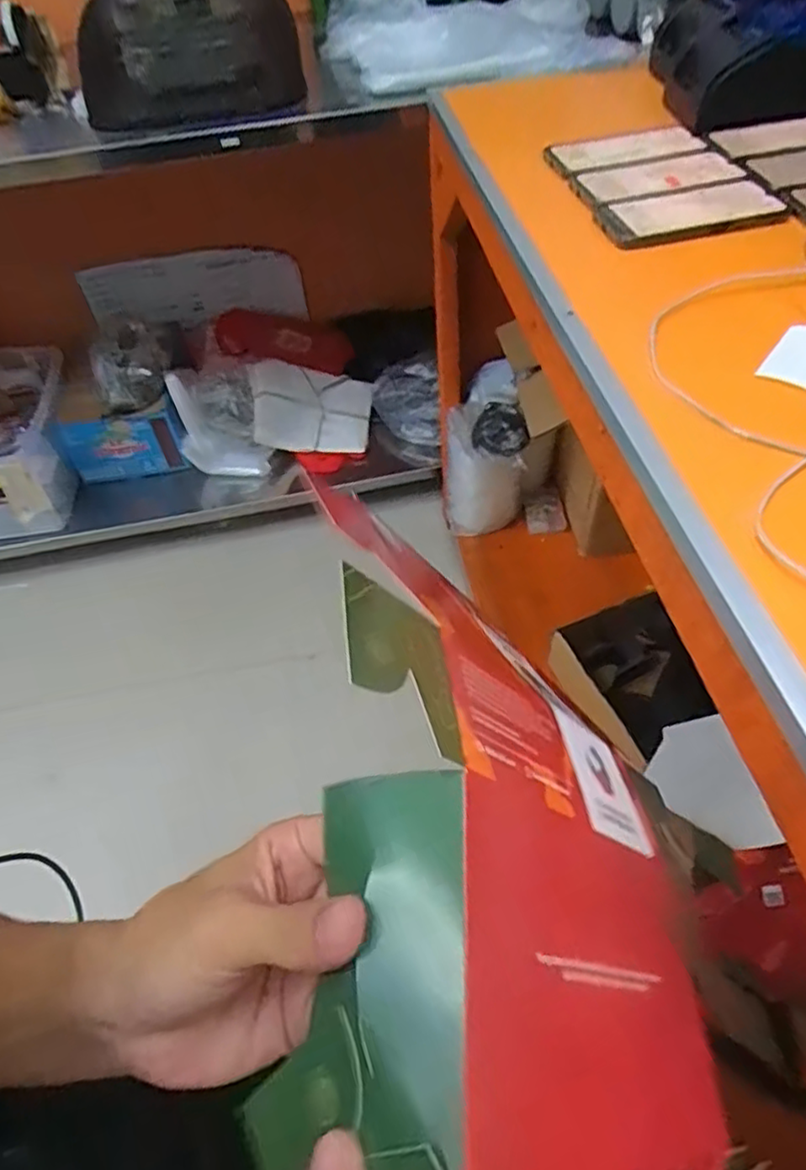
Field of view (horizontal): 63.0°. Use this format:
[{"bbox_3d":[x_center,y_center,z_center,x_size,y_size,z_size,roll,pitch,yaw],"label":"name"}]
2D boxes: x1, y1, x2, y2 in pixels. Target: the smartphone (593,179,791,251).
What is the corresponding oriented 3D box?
[{"bbox_3d":[0.276,-0.354,0.630,0.171,0.011,0.085,-13,52,-5],"label":"smartphone"}]

